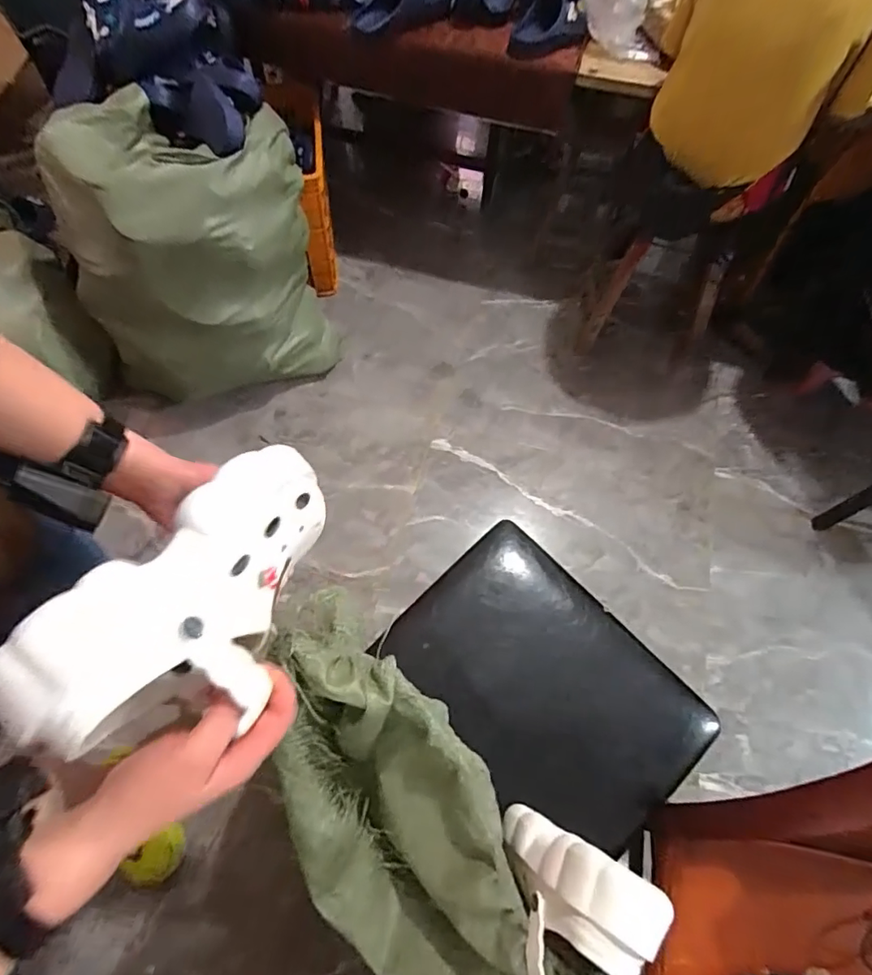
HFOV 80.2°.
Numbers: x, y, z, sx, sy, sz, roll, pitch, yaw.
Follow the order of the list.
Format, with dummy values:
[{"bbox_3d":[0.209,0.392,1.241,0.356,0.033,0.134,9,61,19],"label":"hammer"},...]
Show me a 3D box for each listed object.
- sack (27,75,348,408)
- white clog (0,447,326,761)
[{"bbox_3d":[-0.614,-0.584,1.384,0.592,0.599,0.437,-14,65,-9],"label":"sack"},{"bbox_3d":[-0.154,0.084,0.383,0.120,0.103,0.256,28,46,10],"label":"white clog"}]

